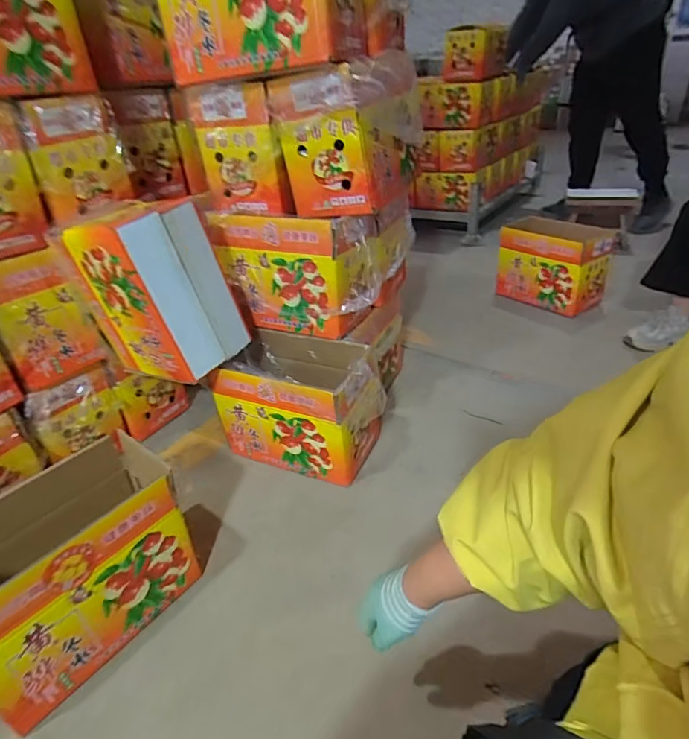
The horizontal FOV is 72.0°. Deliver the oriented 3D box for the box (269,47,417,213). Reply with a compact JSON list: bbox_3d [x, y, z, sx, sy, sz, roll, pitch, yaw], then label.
[{"bbox_3d":[0.031,-0.533,1.078,0.207,0.265,0.371,11,34,24],"label":"box"}]

